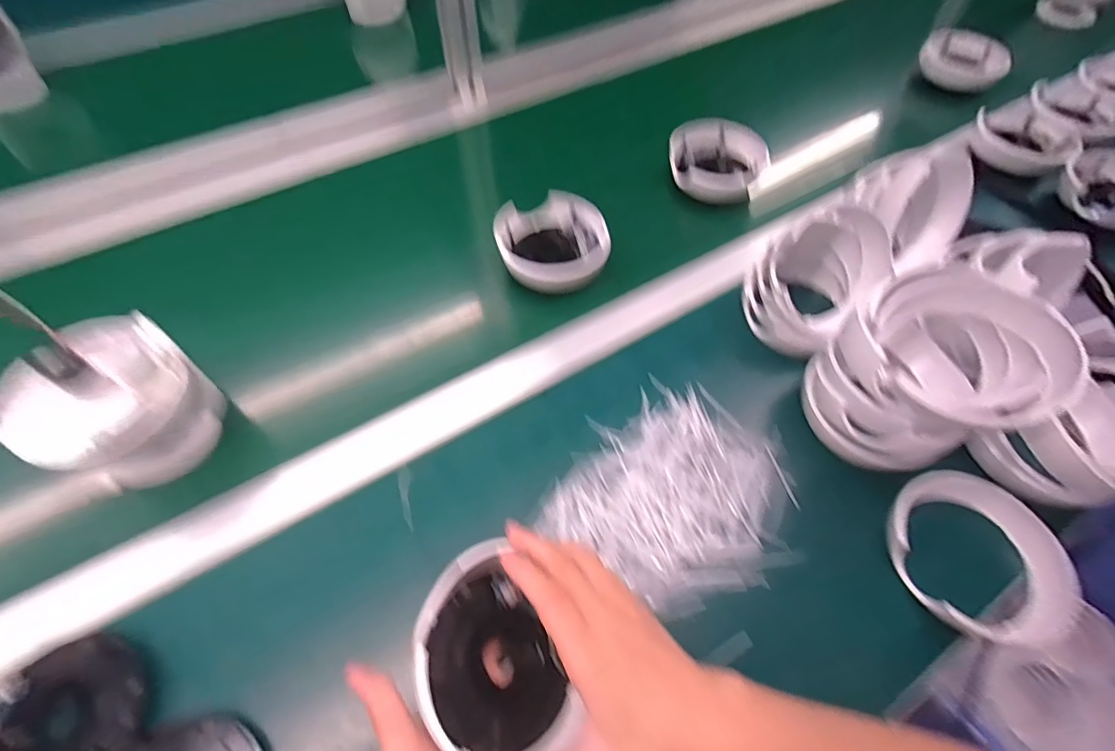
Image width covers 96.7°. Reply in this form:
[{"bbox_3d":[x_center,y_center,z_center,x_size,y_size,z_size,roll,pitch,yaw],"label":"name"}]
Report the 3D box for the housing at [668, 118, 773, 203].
[{"bbox_3d":[0.197,-0.267,0.616,0.116,0.037,0.113,13,58,8],"label":"housing"}]

